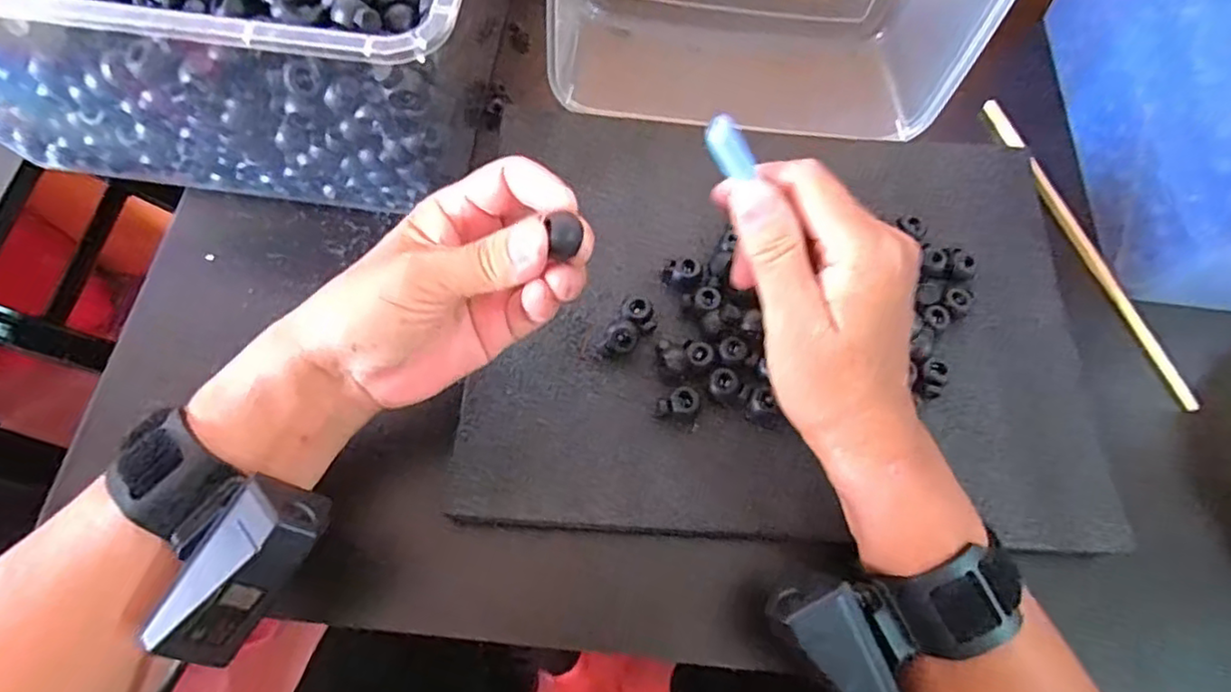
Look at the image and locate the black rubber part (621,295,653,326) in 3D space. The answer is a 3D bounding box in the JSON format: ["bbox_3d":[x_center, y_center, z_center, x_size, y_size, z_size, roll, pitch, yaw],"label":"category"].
[{"bbox_3d":[0.011,-0.017,0.345,0.016,0.010,0.017,2,67,-4],"label":"black rubber part"}]

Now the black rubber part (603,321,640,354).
[{"bbox_3d":[0.004,-0.003,0.336,0.016,0.013,0.018,18,67,3],"label":"black rubber part"}]

